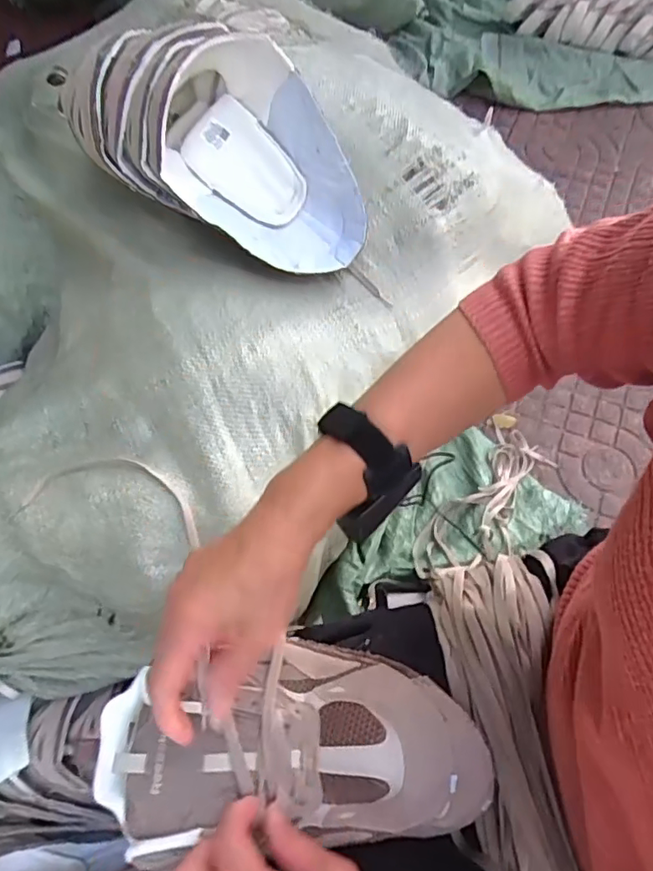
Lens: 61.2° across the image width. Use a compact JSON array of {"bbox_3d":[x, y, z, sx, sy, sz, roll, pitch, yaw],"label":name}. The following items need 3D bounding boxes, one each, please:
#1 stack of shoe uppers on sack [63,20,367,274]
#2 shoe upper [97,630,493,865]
[{"bbox_3d":[-0.107,-0.290,0.581,0.283,0.189,0.150,24,66,16],"label":"stack of shoe uppers on sack"},{"bbox_3d":[-0.028,0.210,0.385,0.262,0.071,0.125,-6,62,4],"label":"shoe upper"}]

